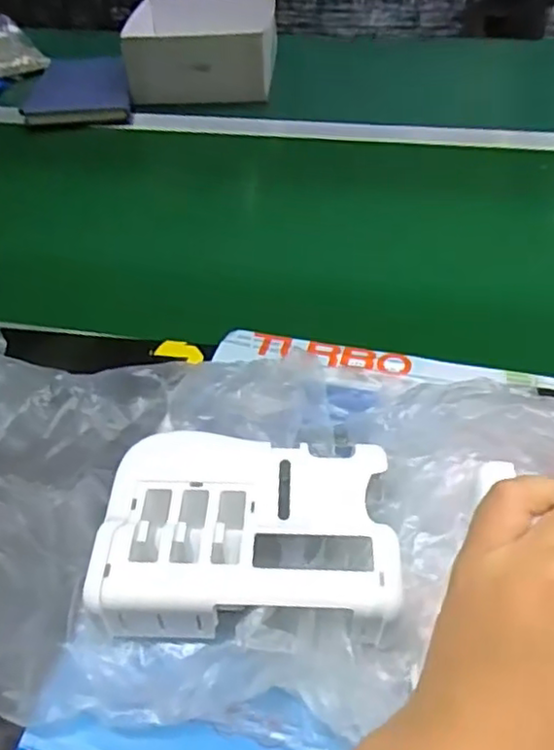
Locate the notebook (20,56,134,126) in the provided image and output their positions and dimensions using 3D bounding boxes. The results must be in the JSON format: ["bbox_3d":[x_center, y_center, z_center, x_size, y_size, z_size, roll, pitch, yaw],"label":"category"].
[{"bbox_3d":[-0.285,-0.412,0.958,0.145,0.024,0.148,-7,57,-4],"label":"notebook"}]

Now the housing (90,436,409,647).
[{"bbox_3d":[-0.017,0.094,0.416,0.175,0.043,0.129,-1,47,4],"label":"housing"}]

